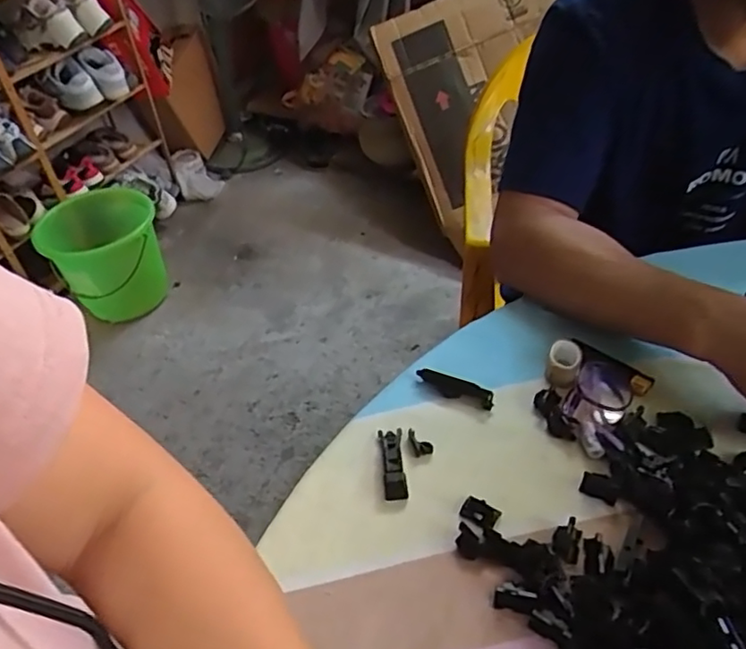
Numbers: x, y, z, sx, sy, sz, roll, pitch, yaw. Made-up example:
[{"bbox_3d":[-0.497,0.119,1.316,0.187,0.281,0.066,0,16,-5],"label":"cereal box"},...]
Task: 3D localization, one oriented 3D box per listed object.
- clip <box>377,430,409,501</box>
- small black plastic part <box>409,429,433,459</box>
[{"bbox_3d":[0.016,0.113,0.504,0.019,0.010,0.067,-6,45,1],"label":"clip"},{"bbox_3d":[0.037,0.100,0.516,0.014,0.006,0.028,-37,52,-27],"label":"small black plastic part"}]

